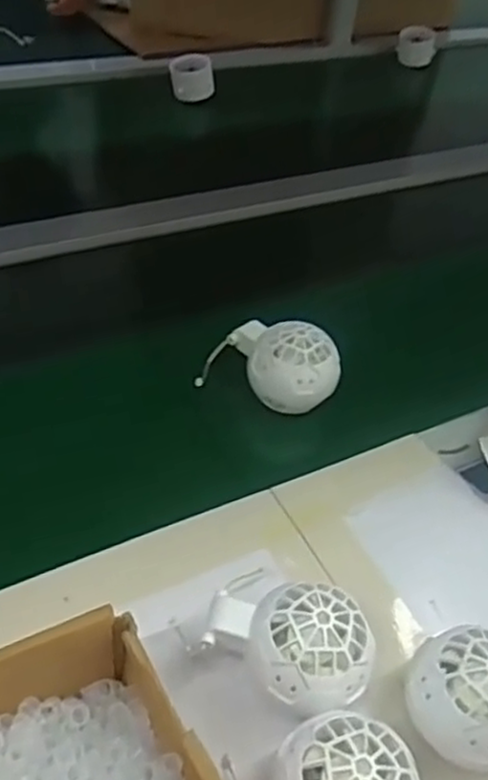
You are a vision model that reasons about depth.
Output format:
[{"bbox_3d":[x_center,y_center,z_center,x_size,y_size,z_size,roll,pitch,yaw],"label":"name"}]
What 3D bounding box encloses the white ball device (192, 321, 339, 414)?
[{"bbox_3d":[0.022,-0.024,0.510,0.091,0.049,0.050,22,44,16],"label":"white ball device"}]

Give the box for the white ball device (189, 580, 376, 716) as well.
[{"bbox_3d":[0.021,0.122,0.357,0.087,0.051,0.054,29,47,22],"label":"white ball device"}]

